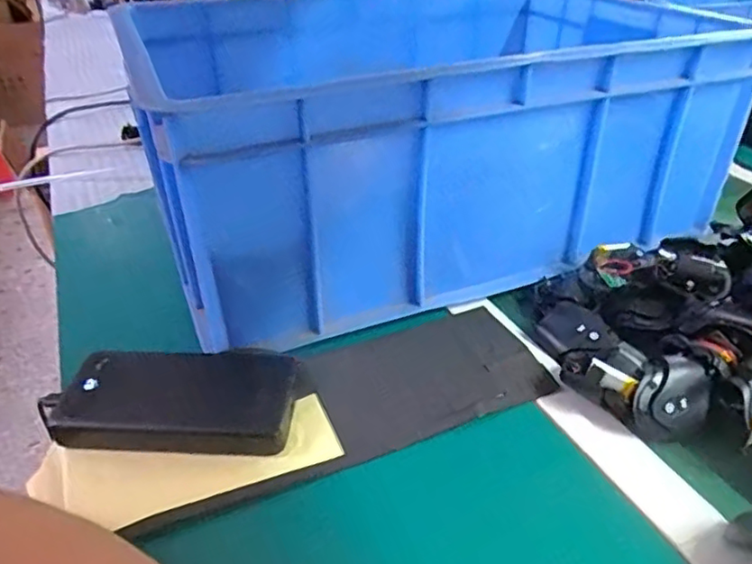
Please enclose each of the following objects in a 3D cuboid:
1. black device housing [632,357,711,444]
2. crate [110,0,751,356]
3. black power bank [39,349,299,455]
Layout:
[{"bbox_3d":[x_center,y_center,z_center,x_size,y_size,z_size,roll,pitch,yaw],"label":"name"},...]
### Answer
[{"bbox_3d":[0.190,0.076,0.387,0.039,0.036,0.048,21,39,30],"label":"black device housing"},{"bbox_3d":[0.026,-0.171,0.612,0.507,0.189,0.405,-16,36,-21],"label":"crate"},{"bbox_3d":[-0.137,0.077,0.404,0.161,0.026,0.070,0,33,2],"label":"black power bank"}]

